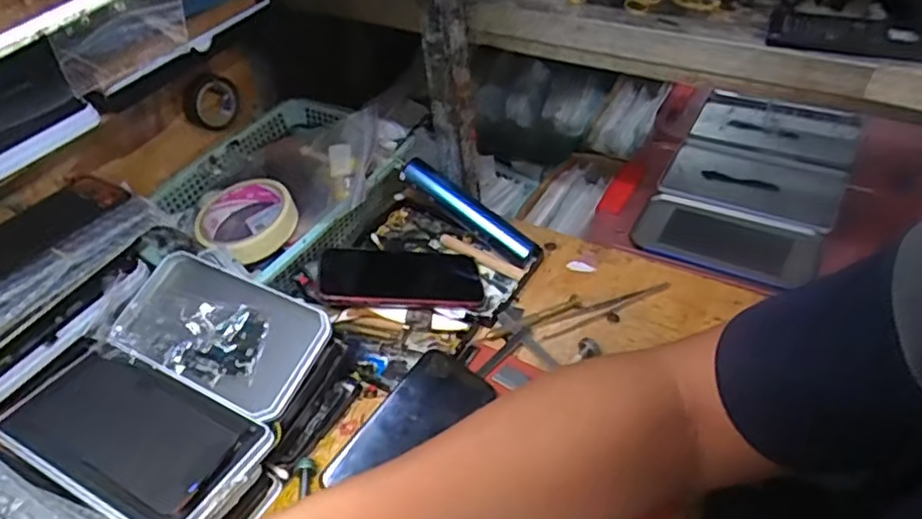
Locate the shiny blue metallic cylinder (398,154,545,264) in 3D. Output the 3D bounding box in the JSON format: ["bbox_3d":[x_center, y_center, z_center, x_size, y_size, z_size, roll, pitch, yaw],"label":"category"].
[{"bbox_3d":[0.009,-0.049,0.639,0.156,0.023,0.027,36,55,8],"label":"shiny blue metallic cylinder"}]

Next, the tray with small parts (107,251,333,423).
[{"bbox_3d":[-0.192,0.054,0.512,0.165,0.021,0.094,19,50,23],"label":"tray with small parts"}]

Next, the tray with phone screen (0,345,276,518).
[{"bbox_3d":[-0.232,0.125,0.457,0.167,0.019,0.098,17,50,22],"label":"tray with phone screen"}]

